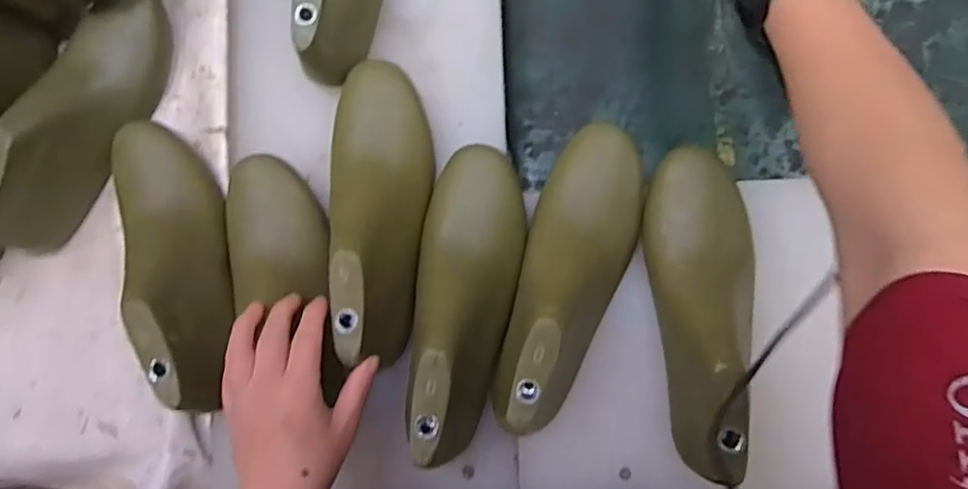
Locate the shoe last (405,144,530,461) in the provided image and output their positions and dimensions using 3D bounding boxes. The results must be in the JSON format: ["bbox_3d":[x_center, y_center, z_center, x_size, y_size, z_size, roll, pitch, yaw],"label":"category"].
[{"bbox_3d":[-0.020,0.040,0.471,0.075,0.070,0.229,10,85,8],"label":"shoe last"}]

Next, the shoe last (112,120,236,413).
[{"bbox_3d":[-0.233,0.007,0.499,0.064,0.056,0.233,-21,66,4],"label":"shoe last"}]

